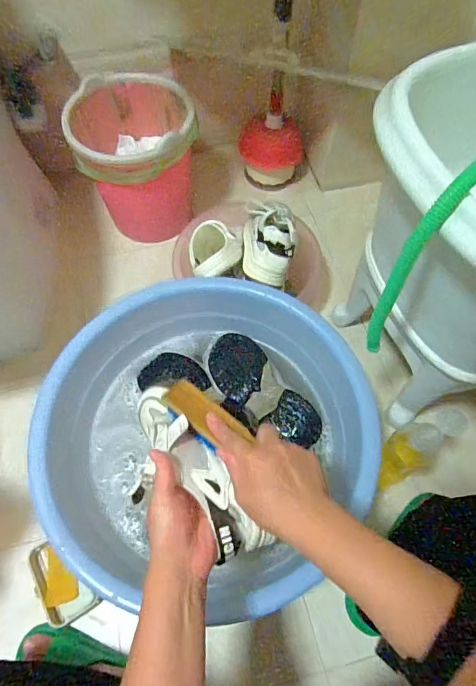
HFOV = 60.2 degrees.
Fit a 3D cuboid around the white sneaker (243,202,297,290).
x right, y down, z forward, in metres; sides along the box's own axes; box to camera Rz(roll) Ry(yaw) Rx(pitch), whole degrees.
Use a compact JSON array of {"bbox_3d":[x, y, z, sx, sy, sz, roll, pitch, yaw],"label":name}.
[{"bbox_3d":[0.057,-0.207,0.755,0.098,0.102,0.222,5,64,3],"label":"white sneaker"}]

